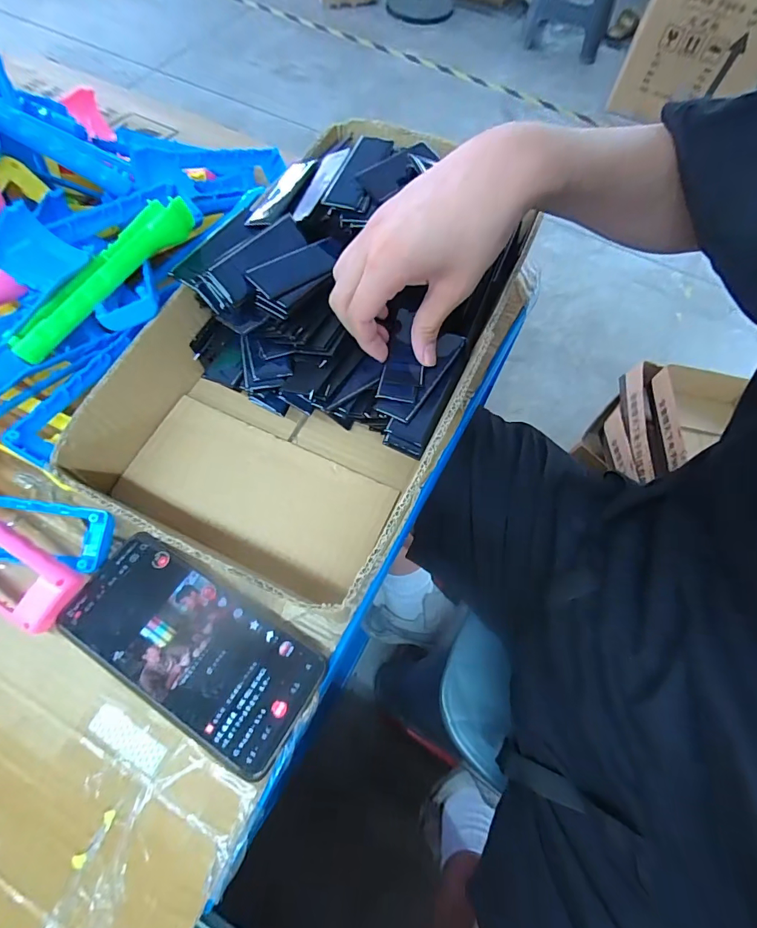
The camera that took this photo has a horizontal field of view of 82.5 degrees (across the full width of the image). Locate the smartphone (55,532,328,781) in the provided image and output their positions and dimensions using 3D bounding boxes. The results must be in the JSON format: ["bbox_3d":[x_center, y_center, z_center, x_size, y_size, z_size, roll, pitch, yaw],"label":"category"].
[{"bbox_3d":[-0.119,0.115,0.281,0.165,0.014,0.078,29,67,11],"label":"smartphone"}]

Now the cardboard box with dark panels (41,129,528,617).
[{"bbox_3d":[-0.033,-0.106,0.345,0.234,0.086,0.390,24,66,9],"label":"cardboard box with dark panels"}]

